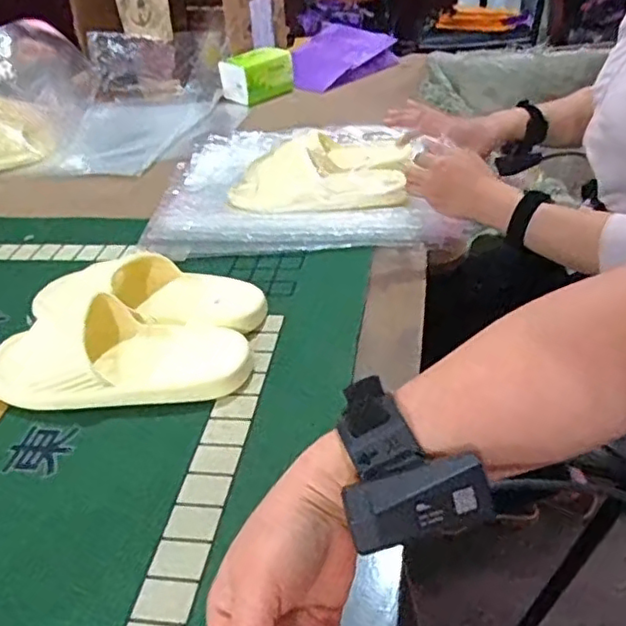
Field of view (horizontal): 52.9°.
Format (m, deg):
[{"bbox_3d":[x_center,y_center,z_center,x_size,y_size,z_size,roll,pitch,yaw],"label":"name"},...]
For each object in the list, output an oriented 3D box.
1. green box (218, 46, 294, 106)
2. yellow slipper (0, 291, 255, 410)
[{"bbox_3d":[-0.115,-0.516,1.364,0.149,0.090,0.086,-31,42,-32],"label":"green box"},{"bbox_3d":[-0.195,0.040,0.613,0.265,0.059,0.107,-2,37,6],"label":"yellow slipper"}]

